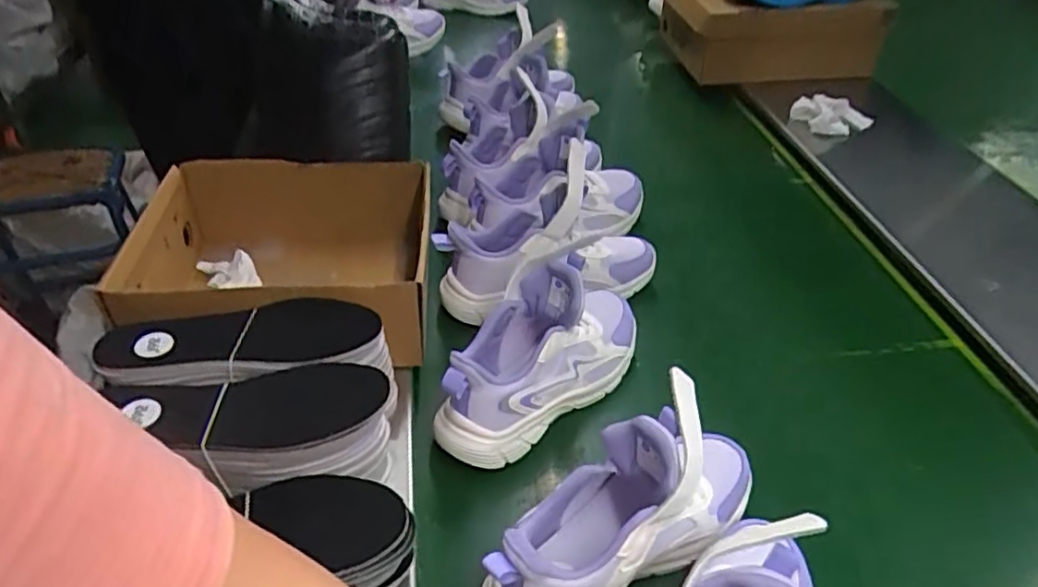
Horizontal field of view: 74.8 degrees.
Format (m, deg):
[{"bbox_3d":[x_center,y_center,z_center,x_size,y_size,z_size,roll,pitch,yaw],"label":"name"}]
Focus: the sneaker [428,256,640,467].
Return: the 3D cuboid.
[{"bbox_3d":[0.023,0.041,0.595,0.224,0.111,0.083,-30,49,-30],"label":"sneaker"}]

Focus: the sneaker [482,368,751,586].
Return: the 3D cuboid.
[{"bbox_3d":[0.084,0.149,0.462,0.233,0.143,0.097,-26,47,-27],"label":"sneaker"}]

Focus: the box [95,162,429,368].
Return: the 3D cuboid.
[{"bbox_3d":[-0.222,-0.030,0.663,0.263,0.108,0.214,-3,39,-4],"label":"box"}]

